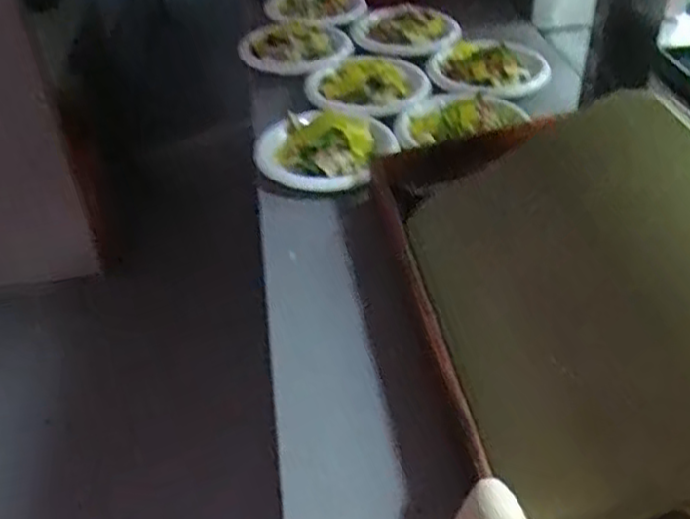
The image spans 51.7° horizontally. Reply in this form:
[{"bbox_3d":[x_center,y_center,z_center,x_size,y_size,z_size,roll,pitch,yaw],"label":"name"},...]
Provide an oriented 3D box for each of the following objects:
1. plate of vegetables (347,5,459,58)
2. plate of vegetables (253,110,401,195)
[{"bbox_3d":[0.119,-0.460,1.412,0.207,0.043,0.191,0,40,0],"label":"plate of vegetables"},{"bbox_3d":[-0.030,-0.172,1.091,0.203,0.052,0.216,0,40,0],"label":"plate of vegetables"}]

